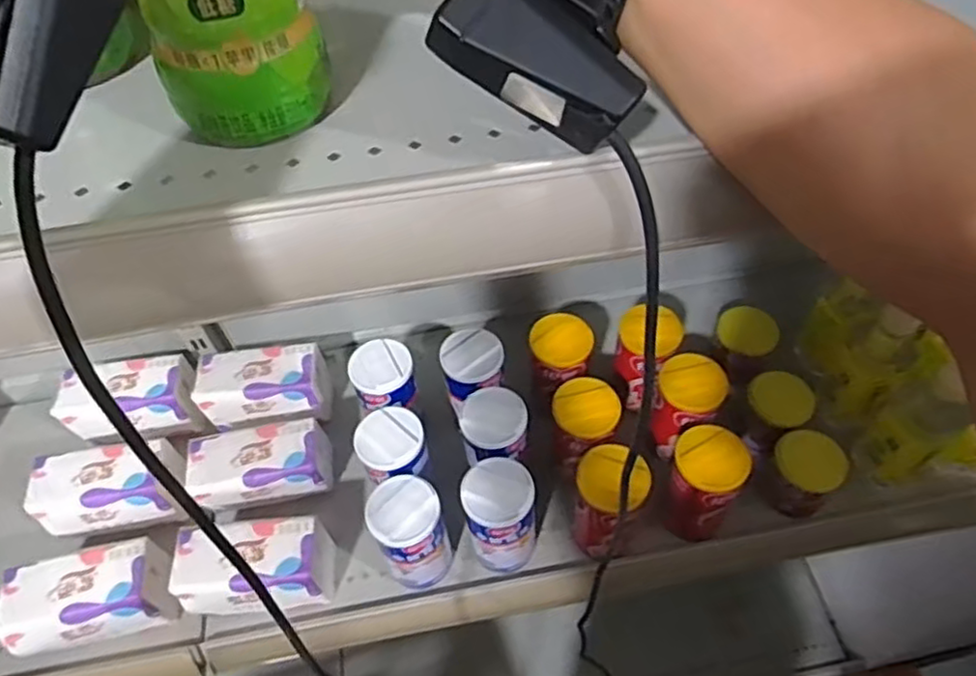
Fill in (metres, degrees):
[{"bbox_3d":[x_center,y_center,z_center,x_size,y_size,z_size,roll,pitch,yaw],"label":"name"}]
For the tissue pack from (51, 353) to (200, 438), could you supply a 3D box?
[{"bbox_3d":[-0.403,0.069,0.762,0.133,0.079,0.073,-10,54,-5],"label":"tissue pack"}]

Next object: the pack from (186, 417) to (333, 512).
[{"bbox_3d":[-0.236,0.136,0.711,0.134,0.069,0.065,-12,55,-6],"label":"pack"}]

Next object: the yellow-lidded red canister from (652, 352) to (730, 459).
[{"bbox_3d":[0.209,0.072,0.709,0.068,0.096,0.067,-1,54,2],"label":"yellow-lidded red canister"}]

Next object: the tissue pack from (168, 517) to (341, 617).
[{"bbox_3d":[-0.221,0.224,0.647,0.129,0.090,0.071,-5,54,0],"label":"tissue pack"}]

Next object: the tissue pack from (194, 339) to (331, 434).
[{"bbox_3d":[-0.255,0.058,0.773,0.135,0.076,0.074,-5,54,-1],"label":"tissue pack"}]

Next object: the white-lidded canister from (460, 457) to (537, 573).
[{"bbox_3d":[0.012,0.175,0.654,0.065,0.120,0.068,-1,54,2],"label":"white-lidded canister"}]

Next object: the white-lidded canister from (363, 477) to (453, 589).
[{"bbox_3d":[-0.073,0.187,0.643,0.062,0.112,0.067,-22,56,-13],"label":"white-lidded canister"}]

